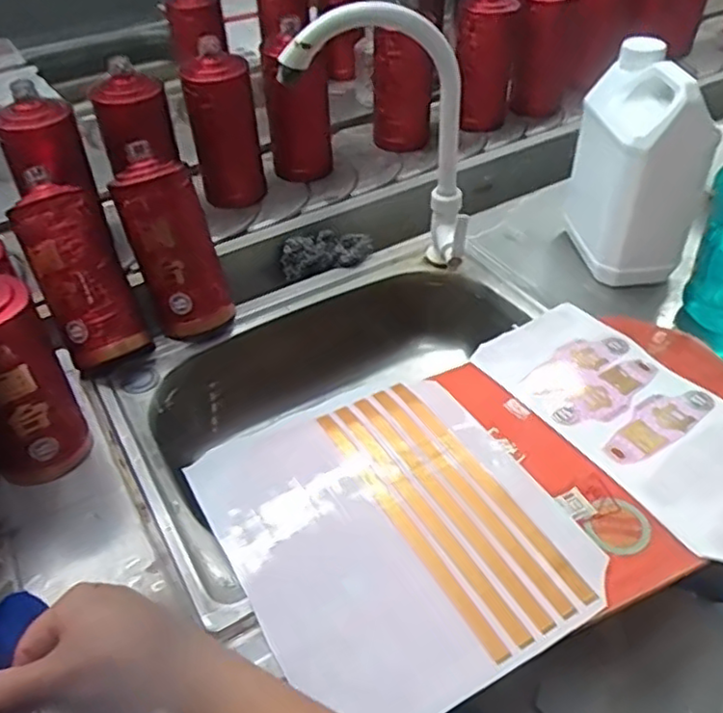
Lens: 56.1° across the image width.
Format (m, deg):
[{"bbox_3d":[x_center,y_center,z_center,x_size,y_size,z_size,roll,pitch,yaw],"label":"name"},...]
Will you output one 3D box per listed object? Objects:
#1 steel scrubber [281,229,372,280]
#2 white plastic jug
[{"bbox_3d":[-0.044,-0.130,0.844,0.114,0.033,0.052,-15,45,-13],"label":"steel scrubber"},{"bbox_3d":[0.313,-0.216,0.769,0.096,0.217,0.147,-5,44,-3],"label":"white plastic jug"}]

